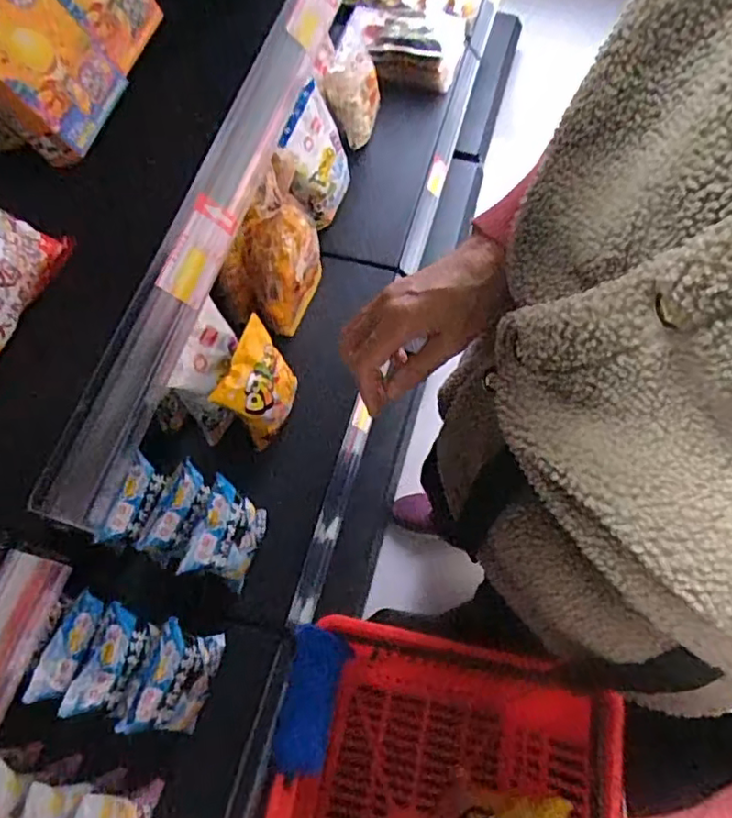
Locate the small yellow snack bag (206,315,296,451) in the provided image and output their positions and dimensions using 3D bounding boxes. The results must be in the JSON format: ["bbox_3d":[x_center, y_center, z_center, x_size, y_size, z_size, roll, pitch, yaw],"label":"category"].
[{"bbox_3d":[-0.161,-0.033,0.964,0.080,0.170,0.151,19,67,9],"label":"small yellow snack bag"}]

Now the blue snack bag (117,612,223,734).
[{"bbox_3d":[-0.244,0.358,0.794,0.064,0.105,0.138,19,67,9],"label":"blue snack bag"}]

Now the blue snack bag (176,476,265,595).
[{"bbox_3d":[-0.207,0.183,0.882,0.058,0.118,0.135,-6,57,36],"label":"blue snack bag"}]

